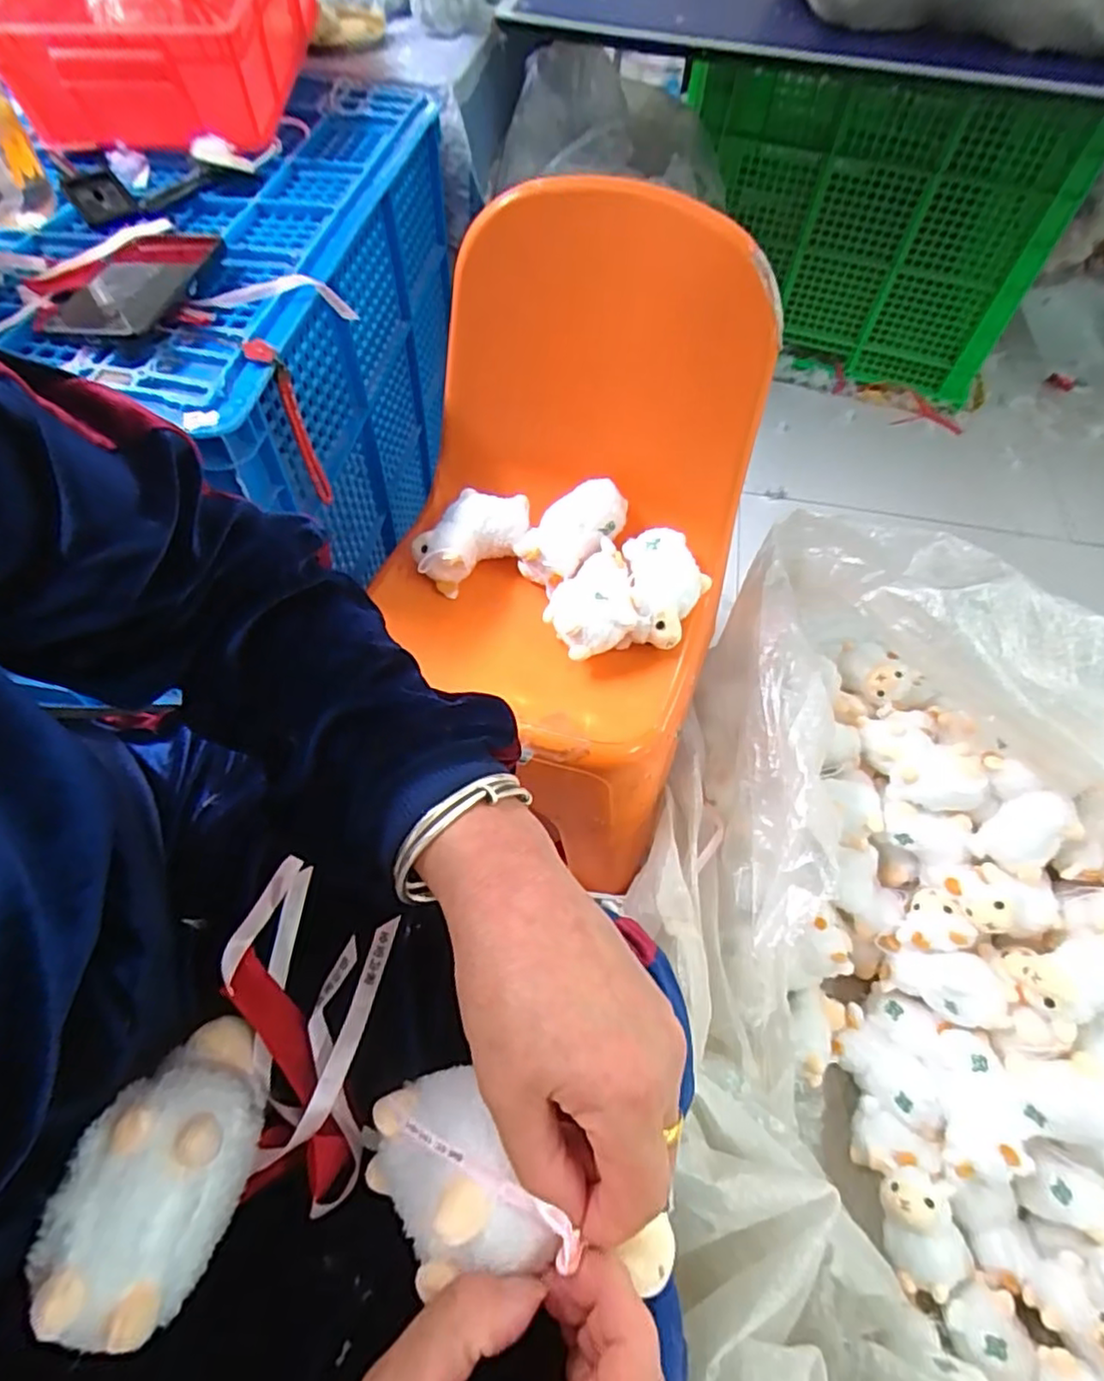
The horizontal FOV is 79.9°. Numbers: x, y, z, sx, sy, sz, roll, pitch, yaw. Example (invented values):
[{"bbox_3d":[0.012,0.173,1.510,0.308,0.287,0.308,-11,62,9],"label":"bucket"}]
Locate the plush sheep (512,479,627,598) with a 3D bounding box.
[{"bbox_3d":[0.020,-0.156,0.655,0.121,0.051,0.066,-42,67,3],"label":"plush sheep"}]

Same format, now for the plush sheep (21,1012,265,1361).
[{"bbox_3d":[-0.163,0.202,0.282,0.060,0.063,0.106,10,58,3],"label":"plush sheep"}]

